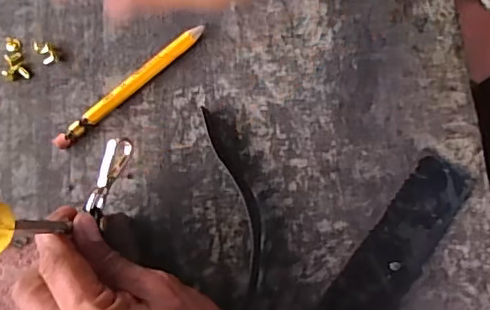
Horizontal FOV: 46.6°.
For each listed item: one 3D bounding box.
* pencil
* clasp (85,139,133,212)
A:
[{"bbox_3d":[-0.076,-0.046,0.376,0.120,0.009,0.012,-40,78,-8],"label":"pencil"},{"bbox_3d":[-0.081,0.011,0.336,0.012,0.012,0.047,17,63,6],"label":"clasp"}]

